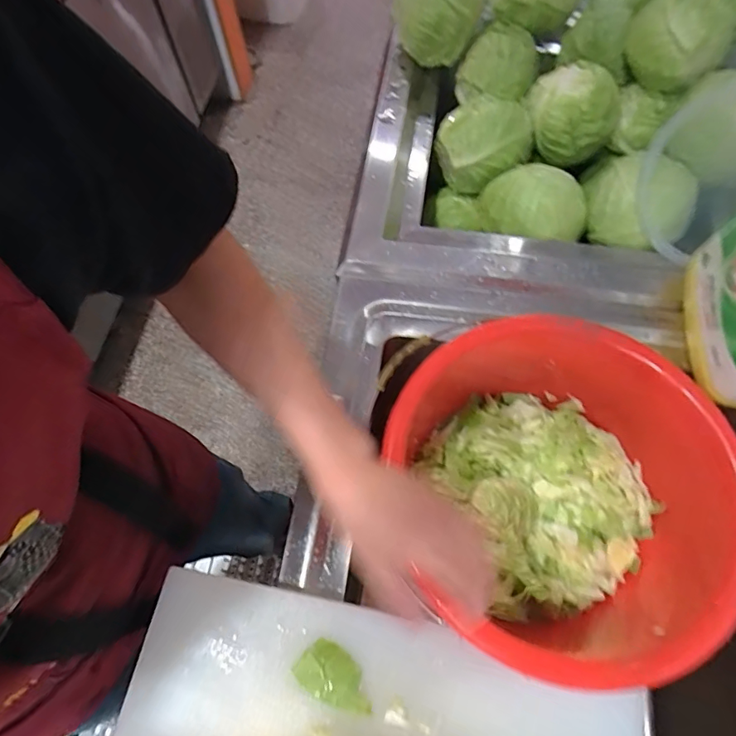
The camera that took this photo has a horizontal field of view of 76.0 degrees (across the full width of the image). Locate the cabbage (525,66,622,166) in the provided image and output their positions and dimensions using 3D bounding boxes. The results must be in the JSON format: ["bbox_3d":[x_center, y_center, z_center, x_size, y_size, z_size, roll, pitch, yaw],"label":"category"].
[{"bbox_3d":[0.306,-0.382,0.707,0.134,0.101,0.104,12,67,7],"label":"cabbage"}]

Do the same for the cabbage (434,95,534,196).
[{"bbox_3d":[0.174,-0.340,0.718,0.134,0.096,0.107,30,70,14],"label":"cabbage"}]

